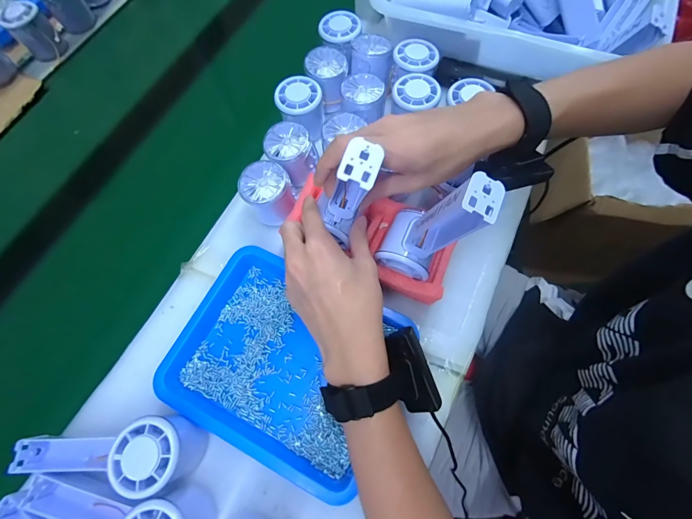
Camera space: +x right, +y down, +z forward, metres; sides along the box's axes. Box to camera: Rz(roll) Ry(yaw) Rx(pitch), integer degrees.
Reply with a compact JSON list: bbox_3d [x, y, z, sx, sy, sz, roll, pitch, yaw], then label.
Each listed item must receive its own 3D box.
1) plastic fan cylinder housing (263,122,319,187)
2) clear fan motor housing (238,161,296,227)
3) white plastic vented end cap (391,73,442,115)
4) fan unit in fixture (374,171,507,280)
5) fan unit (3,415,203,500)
[{"bbox_3d":[-0.067,-0.128,0.392,0.054,0.049,0.051,-1,69,2],"label":"plastic fan cylinder housing"},{"bbox_3d":[-0.089,-0.074,0.372,0.052,0.051,0.057,-27,71,-7],"label":"clear fan motor housing"},{"bbox_3d":[0.085,-0.202,0.390,0.056,0.011,0.052,-1,69,2],"label":"white plastic vented end cap"},{"bbox_3d":[0.072,-0.028,0.276,0.048,0.137,0.057,13,69,-14],"label":"fan unit in fixture"},{"bbox_3d":[-0.211,0.176,0.285,0.153,0.054,0.054,-8,69,0],"label":"fan unit"}]

